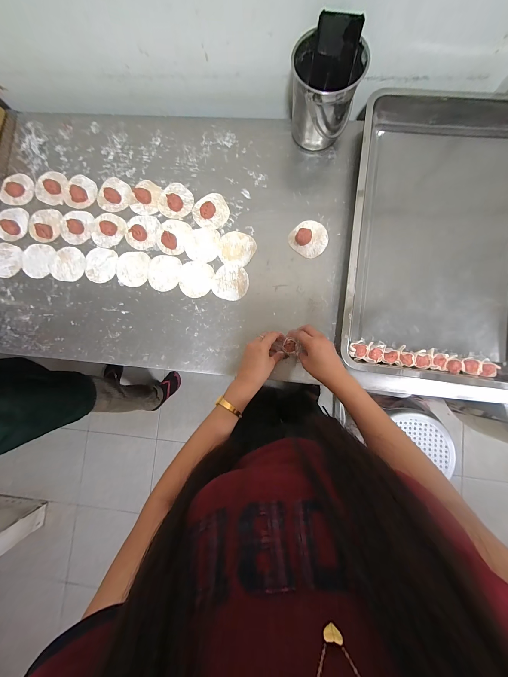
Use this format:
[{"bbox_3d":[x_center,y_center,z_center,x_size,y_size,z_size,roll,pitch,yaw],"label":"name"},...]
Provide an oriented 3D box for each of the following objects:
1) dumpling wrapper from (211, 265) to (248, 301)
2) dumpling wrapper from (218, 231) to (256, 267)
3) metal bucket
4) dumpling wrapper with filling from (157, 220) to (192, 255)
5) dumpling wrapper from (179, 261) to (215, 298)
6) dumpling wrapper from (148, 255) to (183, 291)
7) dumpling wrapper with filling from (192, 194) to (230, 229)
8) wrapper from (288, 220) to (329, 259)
[{"bbox_3d":[-0.053,-0.125,0.539,0.080,0.004,0.076,0,86,2],"label":"dumpling wrapper"},{"bbox_3d":[-0.037,-0.204,0.545,0.079,0.004,0.077,10,86,2],"label":"dumpling wrapper"},{"bbox_3d":[0.132,-0.475,0.490,0.128,0.134,0.118,0,86,2],"label":"metal bucket"},{"bbox_3d":[-0.189,-0.237,0.550,0.074,0.023,0.081,23,87,3],"label":"dumpling wrapper with filling"},{"bbox_3d":[-0.131,-0.134,0.542,0.076,0.004,0.080,0,86,2],"label":"dumpling wrapper"},{"bbox_3d":[-0.206,-0.150,0.551,0.073,0.004,0.082,11,88,6],"label":"dumpling wrapper"},{"bbox_3d":[-0.099,-0.293,0.545,0.079,0.022,0.081,0,86,2],"label":"dumpling wrapper with filling"},{"bbox_3d":[0.124,-0.224,0.531,0.080,0.018,0.080,0,86,2],"label":"wrapper"}]

